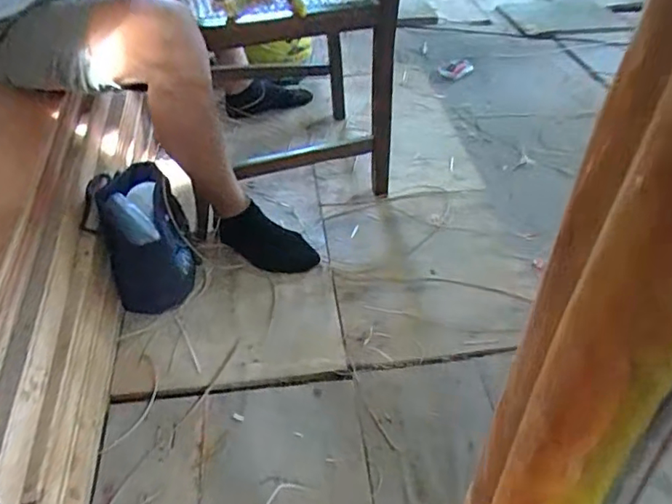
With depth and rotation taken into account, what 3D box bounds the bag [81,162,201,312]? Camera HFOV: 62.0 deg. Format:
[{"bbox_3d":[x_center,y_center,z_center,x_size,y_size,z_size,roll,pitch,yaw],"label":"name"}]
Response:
[{"bbox_3d":[-0.363,-0.021,1.053,0.167,0.193,0.225,-15,46,-17],"label":"bag"}]

